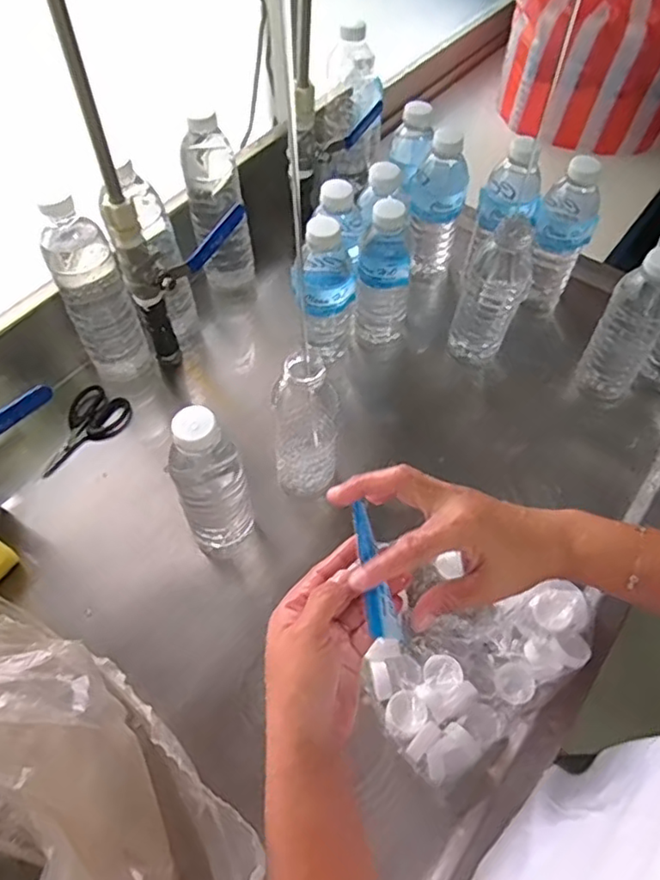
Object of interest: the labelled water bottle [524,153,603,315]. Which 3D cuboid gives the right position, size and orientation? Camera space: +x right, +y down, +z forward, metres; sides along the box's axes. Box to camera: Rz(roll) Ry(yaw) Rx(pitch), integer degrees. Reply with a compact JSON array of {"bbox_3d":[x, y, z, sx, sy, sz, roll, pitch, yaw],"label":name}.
[{"bbox_3d":[0.261,-0.235,0.677,0.060,0.185,0.071,14,58,9],"label":"labelled water bottle"}]

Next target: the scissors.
[{"bbox_3d":[-0.265,-0.013,0.632,0.058,0.015,0.109,41,66,9],"label":"scissors"}]

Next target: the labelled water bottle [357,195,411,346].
[{"bbox_3d":[0.058,-0.171,0.644,0.055,0.186,0.058,4,57,3],"label":"labelled water bottle"}]

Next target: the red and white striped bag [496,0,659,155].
[{"bbox_3d":[0.464,-0.658,0.956,0.310,0.233,0.317,18,59,12],"label":"red and white striped bag"}]

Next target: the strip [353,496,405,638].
[{"bbox_3d":[0.029,0.084,0.394,0.020,0.014,0.091,-9,66,-6],"label":"strip"}]

